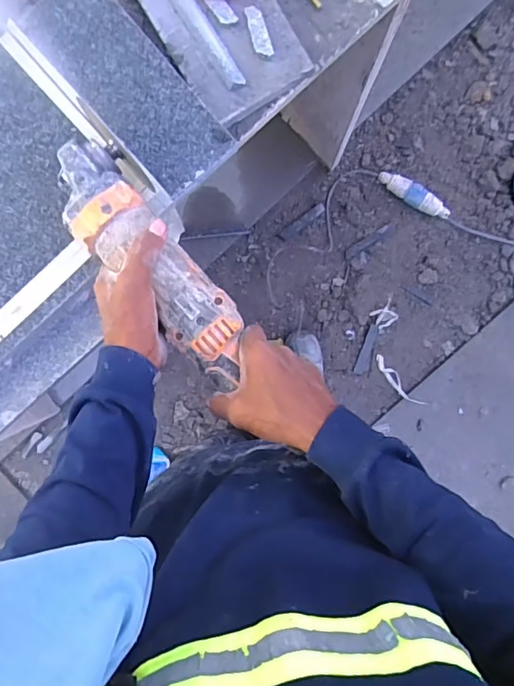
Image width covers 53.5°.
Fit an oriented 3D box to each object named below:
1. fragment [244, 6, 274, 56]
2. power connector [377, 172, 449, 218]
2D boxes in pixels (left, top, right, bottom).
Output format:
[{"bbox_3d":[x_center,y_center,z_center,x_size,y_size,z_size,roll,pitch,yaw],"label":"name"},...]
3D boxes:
[{"bbox_3d":[0.002,-0.338,0.554,0.017,0.008,0.054,-17,93,3],"label":"fragment"},{"bbox_3d":[0.406,-0.379,1.310,0.203,0.040,0.054,29,94,0],"label":"power connector"}]

